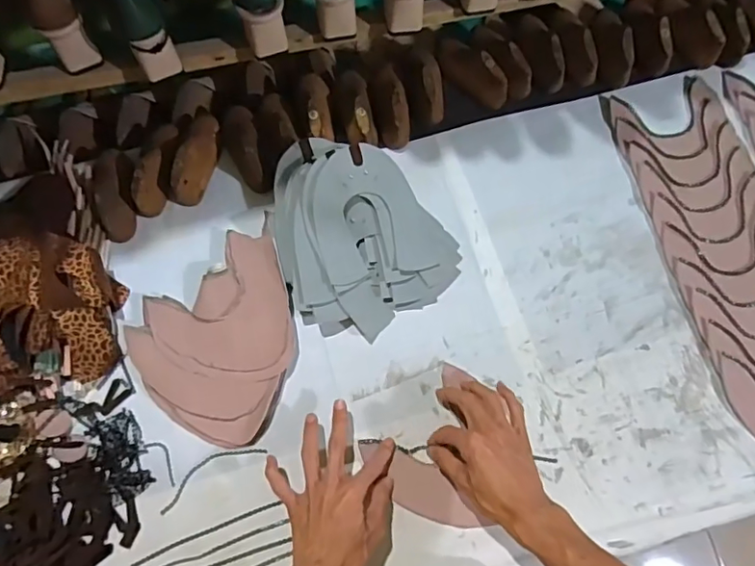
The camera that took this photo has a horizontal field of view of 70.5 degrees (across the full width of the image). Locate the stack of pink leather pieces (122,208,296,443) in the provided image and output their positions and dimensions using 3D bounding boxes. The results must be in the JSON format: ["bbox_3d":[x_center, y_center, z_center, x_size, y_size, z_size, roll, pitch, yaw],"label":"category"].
[{"bbox_3d":[-0.196,0.067,0.656,0.191,0.029,0.250,-16,71,-4],"label":"stack of pink leather pieces"}]

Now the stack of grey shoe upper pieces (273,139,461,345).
[{"bbox_3d":[-0.035,-0.065,0.671,0.207,0.094,0.243,-33,73,-9],"label":"stack of grey shoe upper pieces"}]

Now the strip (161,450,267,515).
[{"bbox_3d":[-0.193,0.216,0.615,0.129,0.005,0.032,-30,73,-8],"label":"strip"}]

